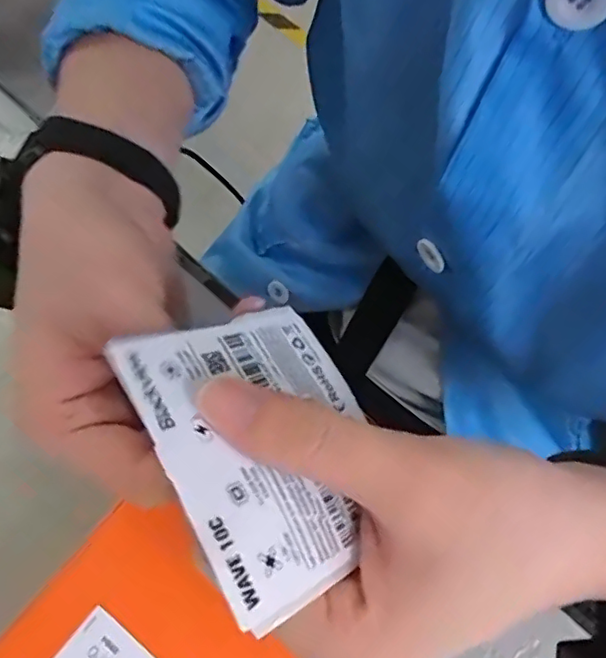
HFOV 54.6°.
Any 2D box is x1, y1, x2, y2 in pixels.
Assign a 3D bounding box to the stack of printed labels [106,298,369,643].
[{"bbox_3d":[-0.009,0.030,0.167,0.071,0.004,0.079,-15,65,-45],"label":"stack of printed labels"}]

